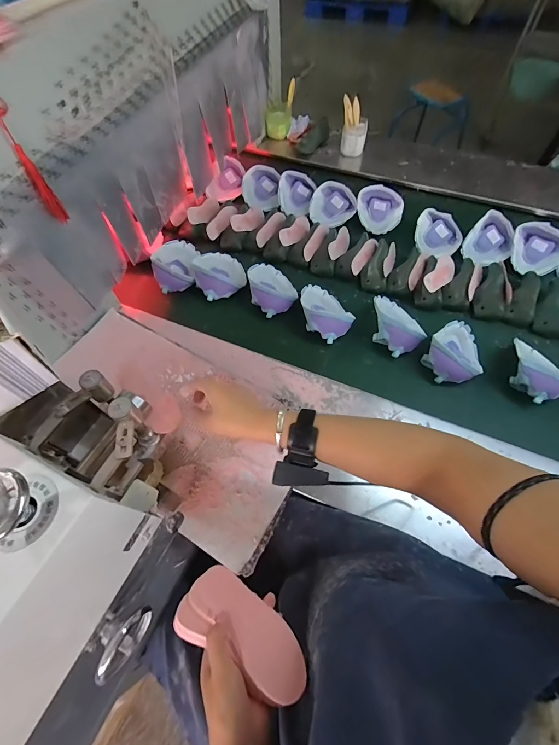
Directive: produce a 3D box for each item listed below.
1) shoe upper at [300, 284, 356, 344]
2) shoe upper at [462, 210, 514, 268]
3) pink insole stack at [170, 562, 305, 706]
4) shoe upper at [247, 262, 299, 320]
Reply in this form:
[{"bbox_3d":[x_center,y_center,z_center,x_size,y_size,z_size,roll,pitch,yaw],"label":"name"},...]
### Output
[{"bbox_3d":[0.110,-0.154,0.798,0.123,0.064,0.158,-23,65,-12],"label":"shoe upper"},{"bbox_3d":[0.583,-0.359,0.924,0.119,0.076,0.153,41,69,18],"label":"shoe upper"},{"bbox_3d":[-0.040,0.298,0.385,0.157,0.020,0.074,24,38,17],"label":"pink insole stack"},{"bbox_3d":[-0.019,-0.222,0.843,0.114,0.058,0.164,-9,63,-5],"label":"shoe upper"}]

